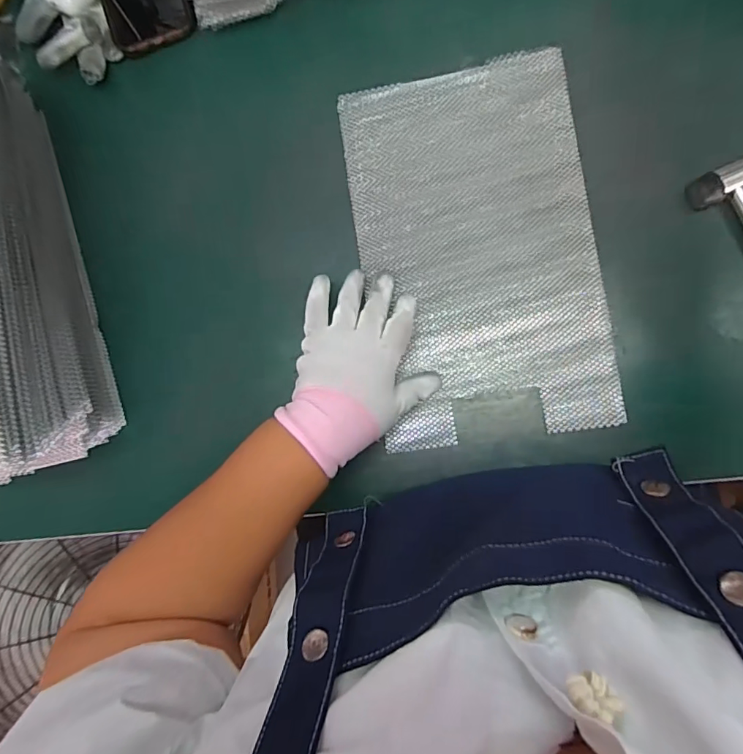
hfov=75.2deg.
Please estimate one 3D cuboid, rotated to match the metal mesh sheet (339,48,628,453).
[{"bbox_3d":[0.090,-0.111,0.424,0.195,0.010,0.324,-8,87,8],"label":"metal mesh sheet"}]

